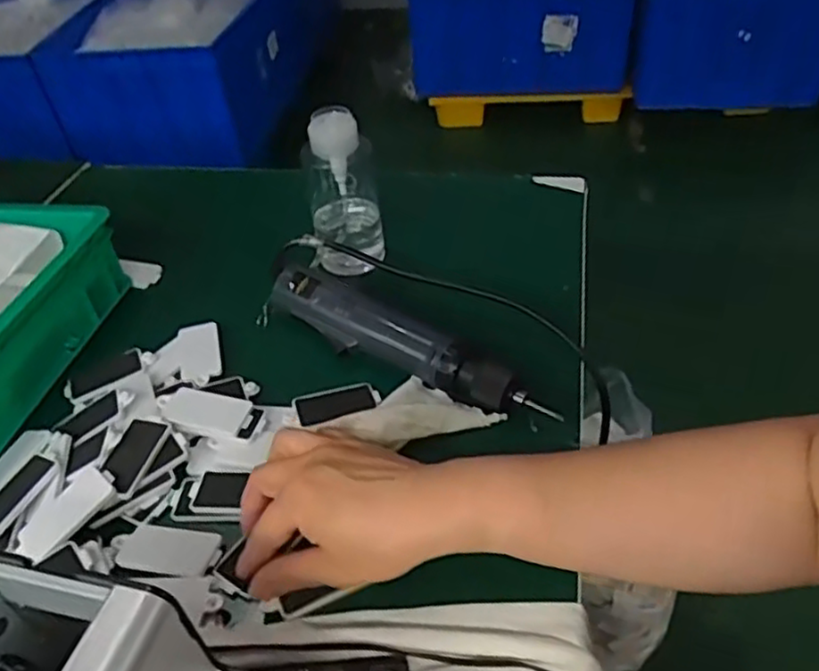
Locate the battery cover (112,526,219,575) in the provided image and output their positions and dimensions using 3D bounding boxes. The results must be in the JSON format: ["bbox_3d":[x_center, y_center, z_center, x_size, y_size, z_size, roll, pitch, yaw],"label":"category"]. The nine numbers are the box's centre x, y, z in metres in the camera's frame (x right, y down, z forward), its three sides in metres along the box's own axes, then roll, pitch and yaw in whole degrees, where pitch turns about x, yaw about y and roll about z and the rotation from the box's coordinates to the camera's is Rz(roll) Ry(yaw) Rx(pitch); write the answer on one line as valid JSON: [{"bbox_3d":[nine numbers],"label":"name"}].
[{"bbox_3d":[-0.152,0.133,0.430,0.067,0.004,0.030,2,44,12],"label":"battery cover"}]

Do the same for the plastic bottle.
[{"bbox_3d":[-0.059,-0.129,0.616,0.060,0.153,0.069,-11,42,-2],"label":"plastic bottle"}]

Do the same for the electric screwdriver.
[{"bbox_3d":[-0.006,0.006,0.528,0.259,0.035,0.045,22,51,29],"label":"electric screwdriver"}]

